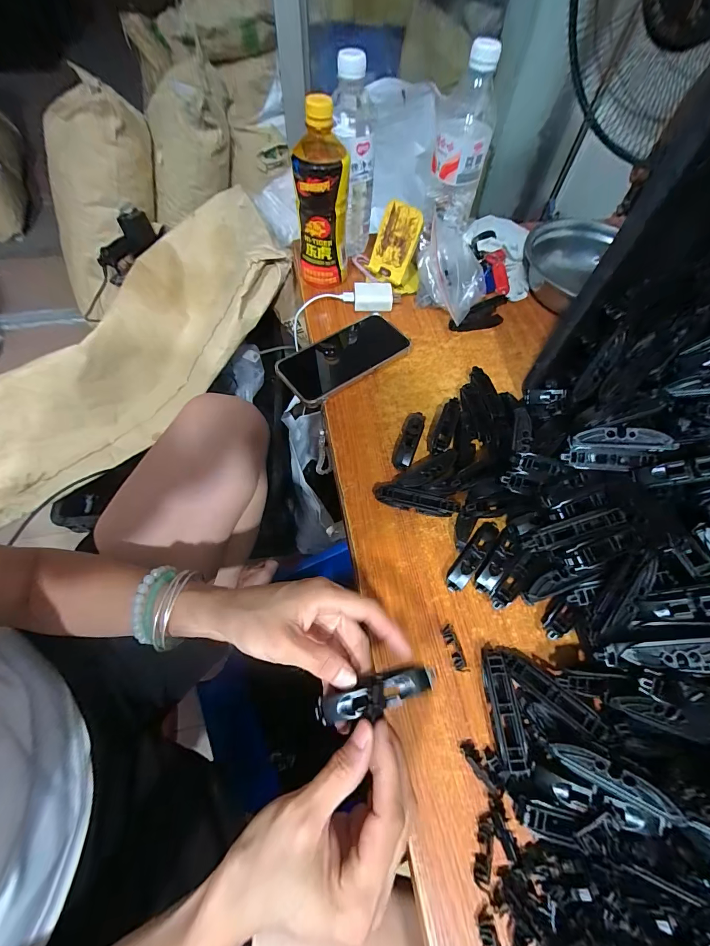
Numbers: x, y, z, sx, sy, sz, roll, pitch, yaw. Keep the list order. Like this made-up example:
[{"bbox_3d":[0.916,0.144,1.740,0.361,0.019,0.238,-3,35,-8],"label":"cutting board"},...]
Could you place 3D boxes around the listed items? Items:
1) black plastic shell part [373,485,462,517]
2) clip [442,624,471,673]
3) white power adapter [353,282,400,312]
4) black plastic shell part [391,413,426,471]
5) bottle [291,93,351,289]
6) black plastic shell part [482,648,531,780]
[{"bbox_3d":[0.061,0.030,0.361,0.084,0.017,0.019,14,61,6],"label":"black plastic shell part"},{"bbox_3d":[0.085,0.149,0.304,0.011,0.004,0.037,-14,62,-9],"label":"clip"},{"bbox_3d":[0.033,-0.249,0.503,0.069,0.026,0.038,-6,61,-5],"label":"white power adapter"},{"bbox_3d":[0.060,-0.039,0.403,0.023,0.015,0.081,19,62,9],"label":"black plastic shell part"},{"bbox_3d":[-0.042,-0.341,0.462,0.066,0.197,0.060,3,61,0],"label":"bottle"},{"bbox_3d":[0.115,0.181,0.278,0.021,0.015,0.083,-3,61,-3],"label":"black plastic shell part"}]

